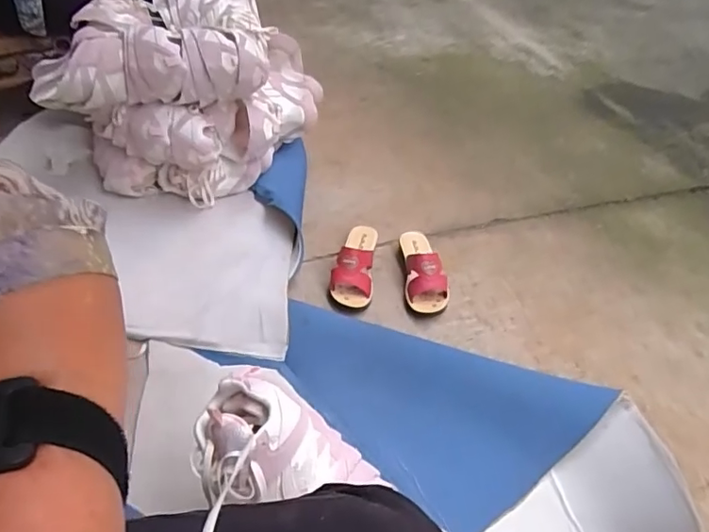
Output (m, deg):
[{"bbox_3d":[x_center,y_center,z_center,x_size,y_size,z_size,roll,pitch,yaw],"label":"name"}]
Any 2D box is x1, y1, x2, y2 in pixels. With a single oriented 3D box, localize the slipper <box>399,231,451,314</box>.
[{"bbox_3d":[0.146,-0.003,1.102,0.082,0.073,0.215,3,44,-4],"label":"slipper"}]

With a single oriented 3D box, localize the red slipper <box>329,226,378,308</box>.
[{"bbox_3d":[0.005,-0.015,1.103,0.079,0.065,0.204,10,44,4],"label":"red slipper"}]

